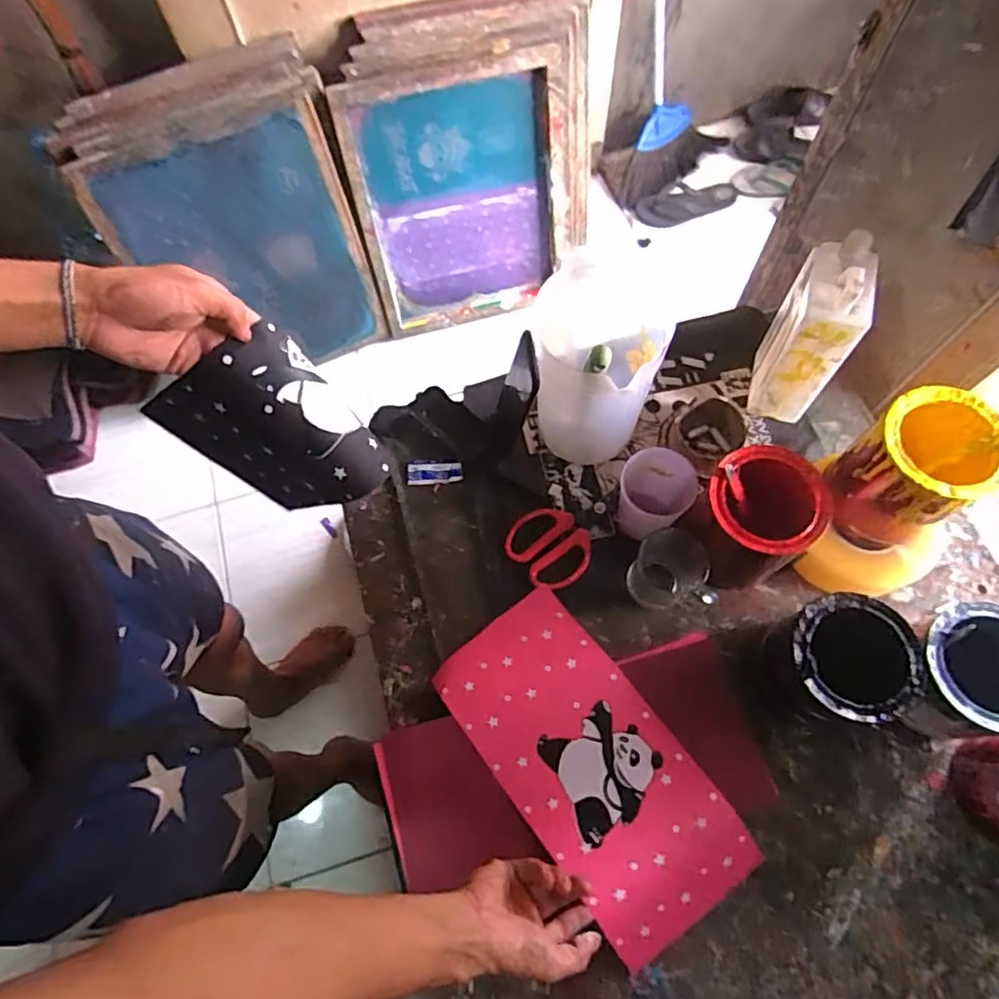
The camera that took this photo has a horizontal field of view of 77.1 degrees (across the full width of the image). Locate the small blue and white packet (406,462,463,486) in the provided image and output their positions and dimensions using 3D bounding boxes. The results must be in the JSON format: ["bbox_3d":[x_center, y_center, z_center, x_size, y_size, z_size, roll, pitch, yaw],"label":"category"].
[{"bbox_3d":[-0.079,-0.031,0.766,0.067,0.011,0.028,0,68,1],"label":"small blue and white packet"}]

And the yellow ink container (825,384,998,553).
[{"bbox_3d":[0.395,-0.027,0.612,0.106,0.135,0.107,-41,72,-14],"label":"yellow ink container"}]

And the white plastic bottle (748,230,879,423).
[{"bbox_3d":[0.336,-0.179,0.680,0.064,0.206,0.095,14,69,7],"label":"white plastic bottle"}]

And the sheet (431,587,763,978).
[{"bbox_3d":[0.085,0.258,0.621,0.156,0.029,0.324,-36,70,-13],"label":"sheet"}]

